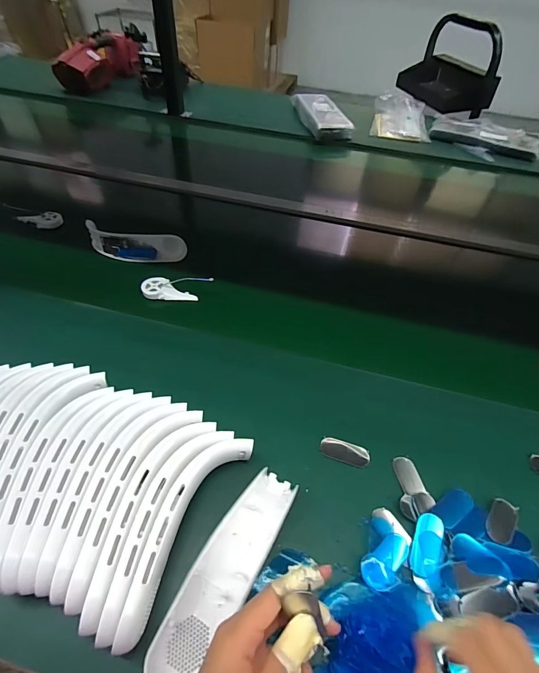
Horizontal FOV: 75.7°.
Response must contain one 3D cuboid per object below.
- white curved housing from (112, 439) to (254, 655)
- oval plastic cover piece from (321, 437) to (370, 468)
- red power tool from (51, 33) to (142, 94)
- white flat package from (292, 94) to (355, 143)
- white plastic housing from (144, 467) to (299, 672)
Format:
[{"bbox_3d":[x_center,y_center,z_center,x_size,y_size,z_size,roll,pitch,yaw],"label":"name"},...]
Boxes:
[{"bbox_3d":[-0.084,0.175,0.334,0.045,0.032,0.193,25,52,16],"label":"white curved housing"},{"bbox_3d":[0.093,0.139,0.422,0.059,0.004,0.026,15,50,8],"label":"oval plastic cover piece"},{"bbox_3d":[-0.601,-0.986,1.259,0.121,0.154,0.358,19,50,11],"label":"red power tool"},{"bbox_3d":[0.168,-0.723,1.128,0.128,0.042,0.301,-5,50,-10],"label":"white flat package"},{"bbox_3d":[-0.037,0.213,0.320,0.051,0.043,0.194,26,52,16],"label":"white plastic housing"}]

